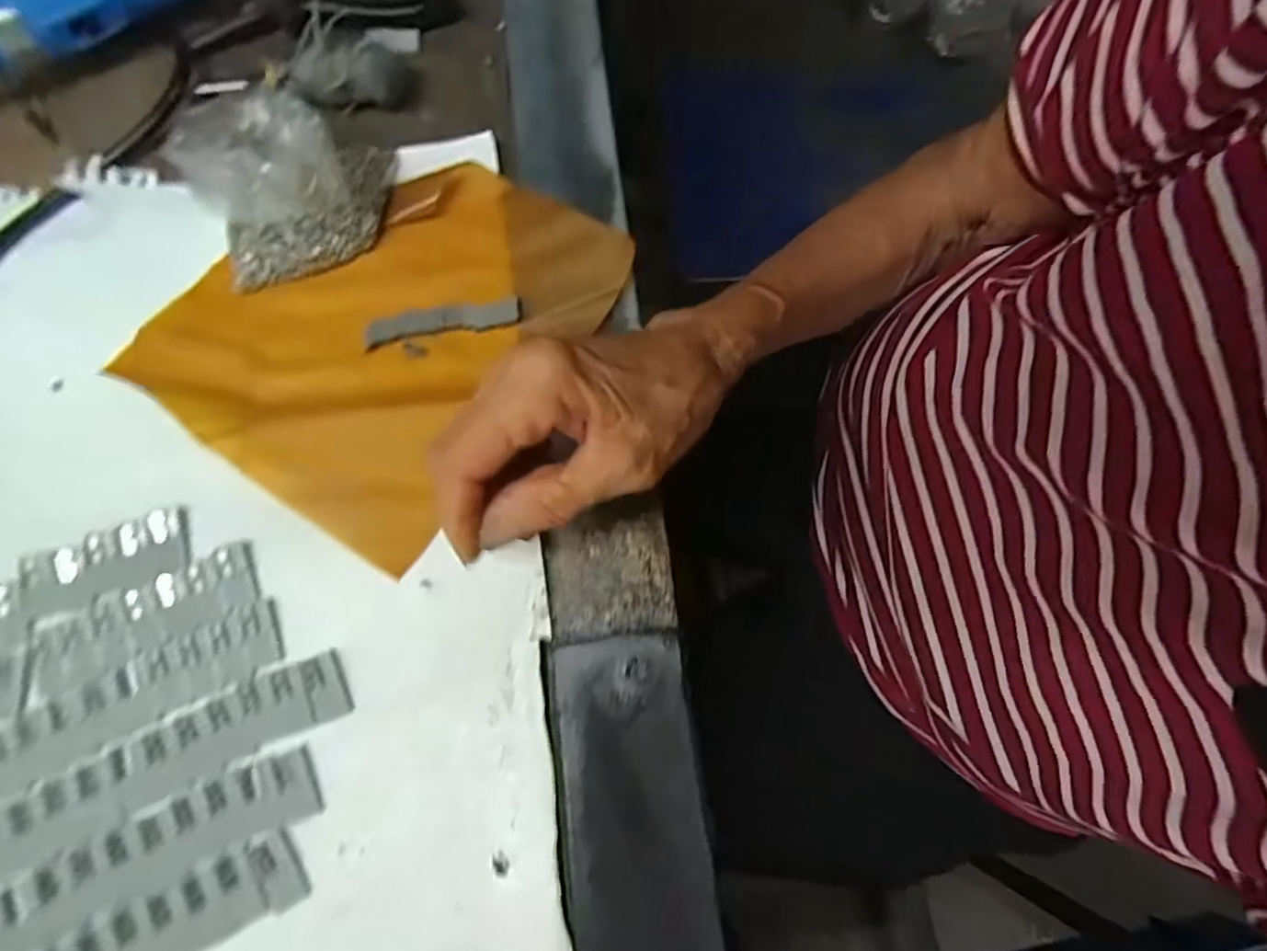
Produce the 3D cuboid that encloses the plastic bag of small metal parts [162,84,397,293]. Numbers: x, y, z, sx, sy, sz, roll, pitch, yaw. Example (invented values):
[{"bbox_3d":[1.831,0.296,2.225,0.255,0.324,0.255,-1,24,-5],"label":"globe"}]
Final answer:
[{"bbox_3d":[-0.170,-0.150,0.295,0.088,0.048,0.083,-22,76,-6],"label":"plastic bag of small metal parts"}]

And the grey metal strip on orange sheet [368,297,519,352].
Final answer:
[{"bbox_3d":[-0.094,-0.076,0.298,0.076,0.005,0.017,-7,75,-2],"label":"grey metal strip on orange sheet"}]

